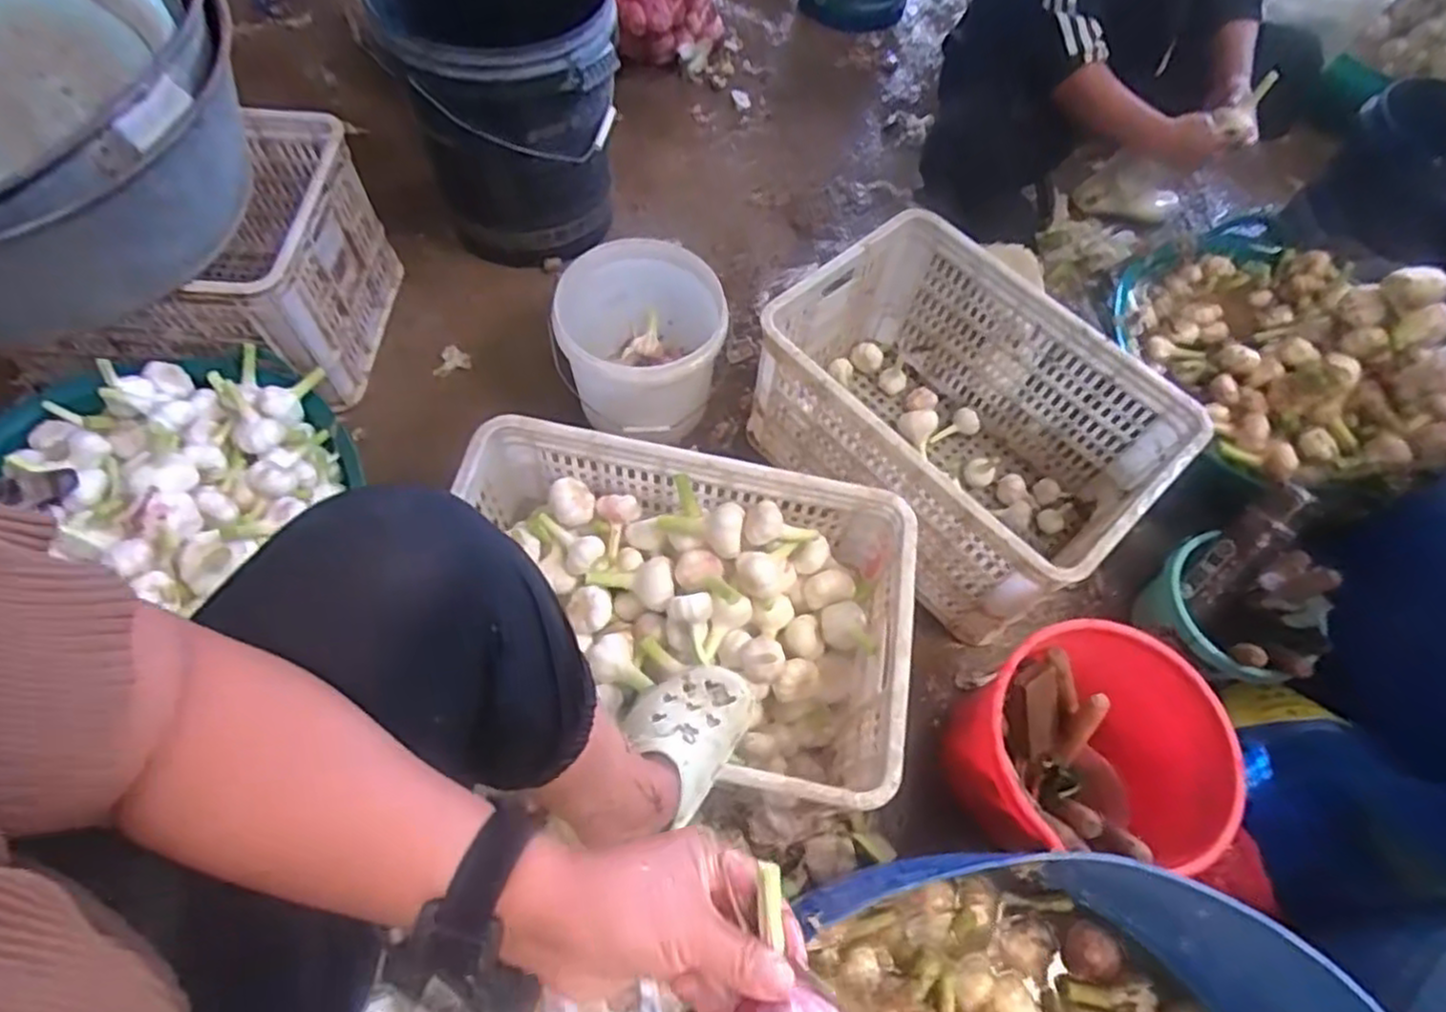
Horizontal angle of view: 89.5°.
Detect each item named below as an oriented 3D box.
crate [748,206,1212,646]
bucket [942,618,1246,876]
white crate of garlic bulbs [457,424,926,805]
[{"bbox_3d":[0.340,-0.122,1.099,0.370,0.285,0.519,-40,73,-20],"label":"crate"},{"bbox_3d":[0.417,0.284,0.897,0.259,0.242,0.227,12,64,2],"label":"bucket"},{"bbox_3d":[-0.066,0.145,0.909,0.531,0.242,0.353,11,64,2],"label":"white crate of garlic bulbs"}]

